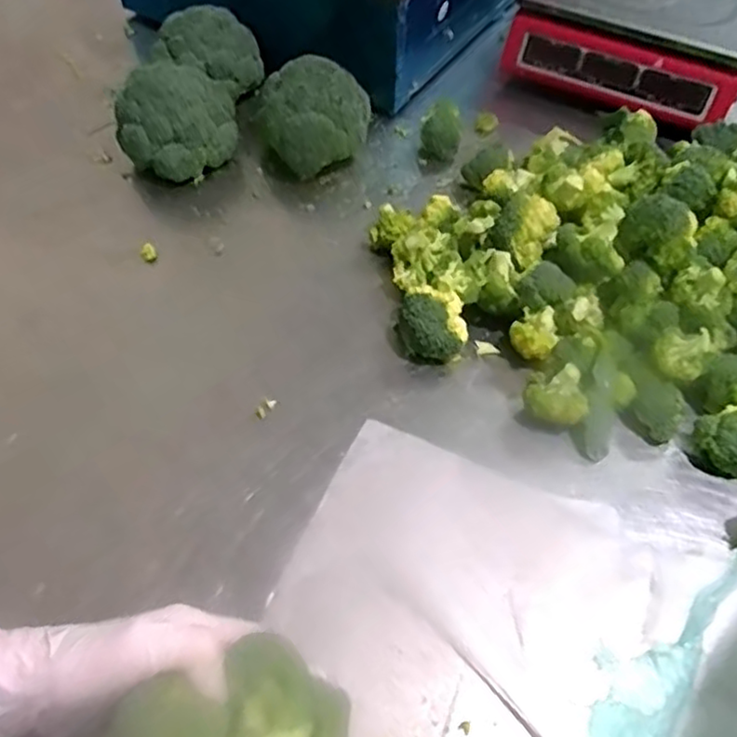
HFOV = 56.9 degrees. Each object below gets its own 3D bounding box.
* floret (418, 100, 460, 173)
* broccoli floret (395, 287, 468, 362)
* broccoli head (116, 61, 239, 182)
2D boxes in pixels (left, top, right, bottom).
[{"bbox_3d":[0.088,-0.287,0.835,0.051,0.054,0.074,7,55,6],"label":"floret"},{"bbox_3d":[0.060,-0.045,0.650,0.066,0.051,0.067,-2,54,0],"label":"broccoli floret"},{"bbox_3d":[-0.220,-0.292,0.796,0.099,0.104,0.129,30,60,21],"label":"broccoli head"}]

